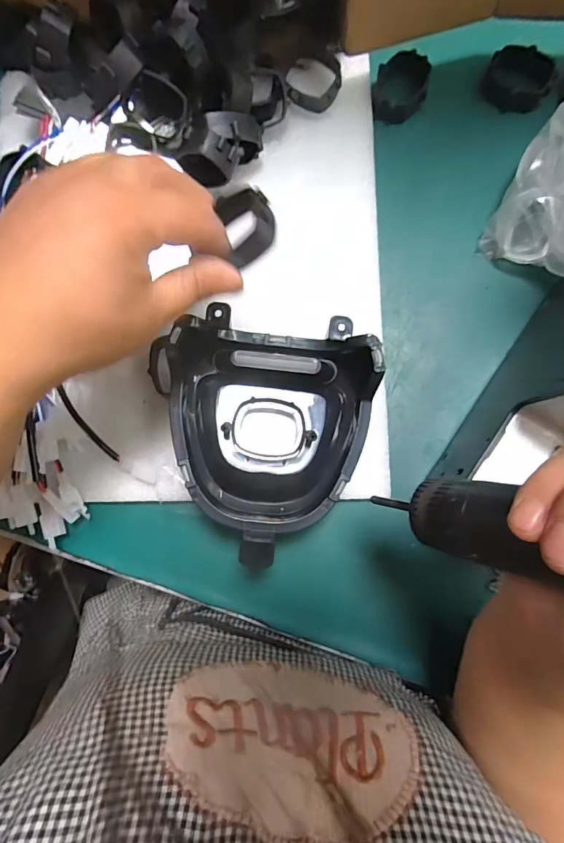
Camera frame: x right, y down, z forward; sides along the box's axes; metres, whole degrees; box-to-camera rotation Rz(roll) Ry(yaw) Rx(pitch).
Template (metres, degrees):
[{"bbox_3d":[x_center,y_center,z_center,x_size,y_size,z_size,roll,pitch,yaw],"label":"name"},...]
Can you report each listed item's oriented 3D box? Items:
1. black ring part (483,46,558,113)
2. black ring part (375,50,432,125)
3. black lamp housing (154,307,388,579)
[{"bbox_3d":[0.186,-0.270,0.342,0.049,0.025,0.041,33,86,7],"label":"black ring part"},{"bbox_3d":[0.095,-0.266,0.341,0.040,0.013,0.056,11,84,5],"label":"black ring part"},{"bbox_3d":[-0.011,0.009,0.293,0.138,0.063,0.154,7,86,4],"label":"black lamp housing"}]

